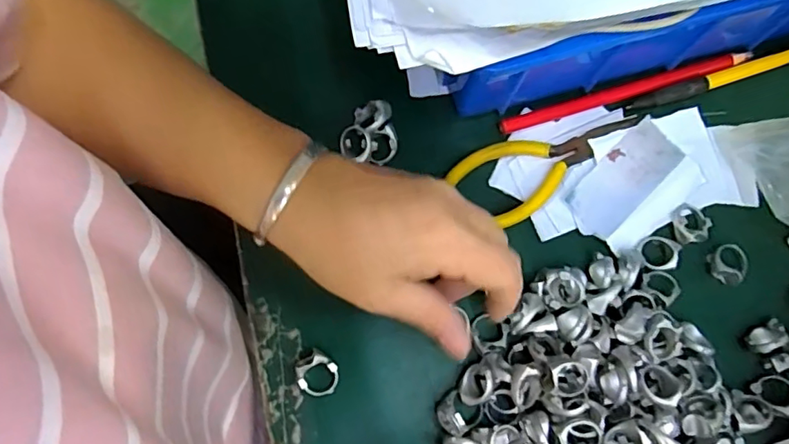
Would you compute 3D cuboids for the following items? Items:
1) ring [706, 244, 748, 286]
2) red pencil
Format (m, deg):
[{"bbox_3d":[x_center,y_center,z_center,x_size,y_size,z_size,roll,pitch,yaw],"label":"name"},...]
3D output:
[{"bbox_3d":[0.192,0.023,0.317,0.019,0.011,0.021,36,79,6],"label":"ring"},{"bbox_3d":[0.140,-0.079,0.334,0.161,0.006,0.008,-17,78,-5],"label":"red pencil"}]

